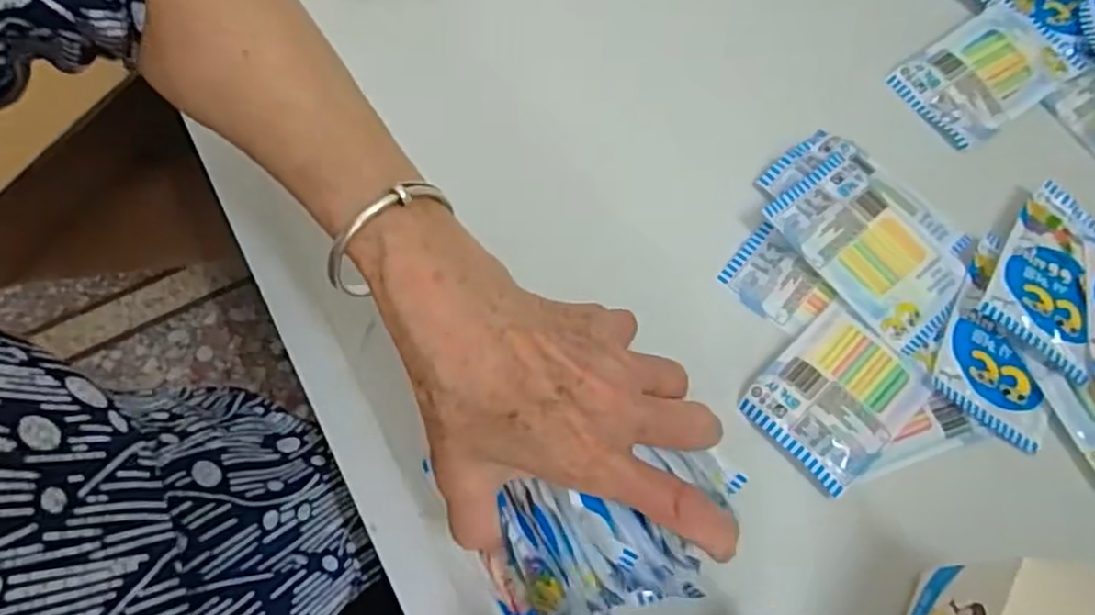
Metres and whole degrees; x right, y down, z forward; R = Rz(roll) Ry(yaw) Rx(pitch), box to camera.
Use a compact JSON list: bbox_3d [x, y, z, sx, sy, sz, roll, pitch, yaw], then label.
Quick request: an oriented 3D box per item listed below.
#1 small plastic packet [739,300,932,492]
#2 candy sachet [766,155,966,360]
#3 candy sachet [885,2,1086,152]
[{"bbox_3d":[0.143,0.044,0.359,0.078,0.007,0.065,-41,77,-14],"label":"small plastic packet"},{"bbox_3d":[0.172,-0.033,0.384,0.068,0.007,0.104,-37,76,-13],"label":"candy sachet"},{"bbox_3d":[0.269,-0.145,0.444,0.104,0.012,0.066,-34,75,-12],"label":"candy sachet"}]

